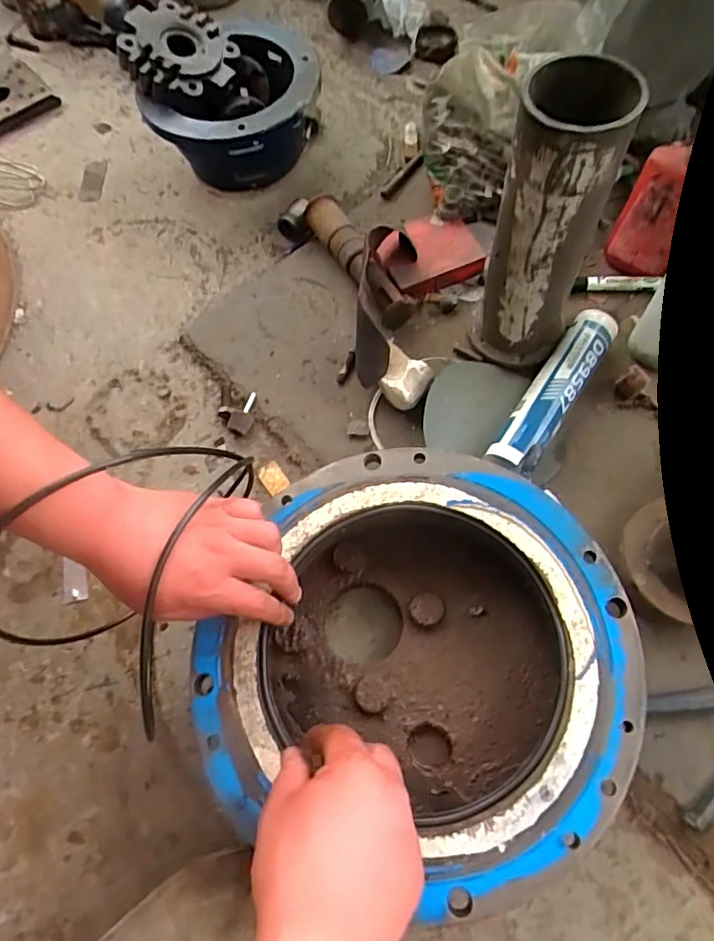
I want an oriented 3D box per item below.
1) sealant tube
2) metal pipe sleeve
[{"bbox_3d":[0.216,-0.088,0.610,0.051,0.042,0.225,34,73,16],"label":"sealant tube"},{"bbox_3d":[0.180,-0.226,0.537,0.104,0.270,0.104,24,70,13],"label":"metal pipe sleeve"}]

